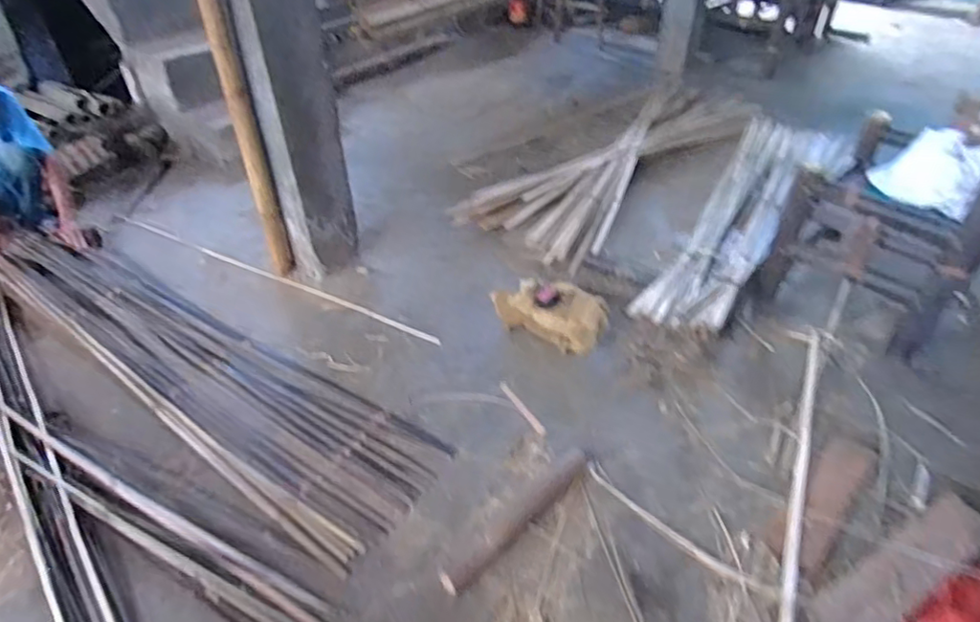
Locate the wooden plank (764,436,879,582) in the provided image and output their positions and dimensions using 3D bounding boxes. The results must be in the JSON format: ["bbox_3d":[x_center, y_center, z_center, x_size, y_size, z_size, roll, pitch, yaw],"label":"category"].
[{"bbox_3d":[0.828,0.477,1.451,0.461,0.048,0.127,-33,49,-32],"label":"wooden plank"}]

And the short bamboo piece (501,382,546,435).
[{"bbox_3d":[0.093,0.281,1.699,0.028,0.010,0.223,-23,45,-24],"label":"short bamboo piece"}]

